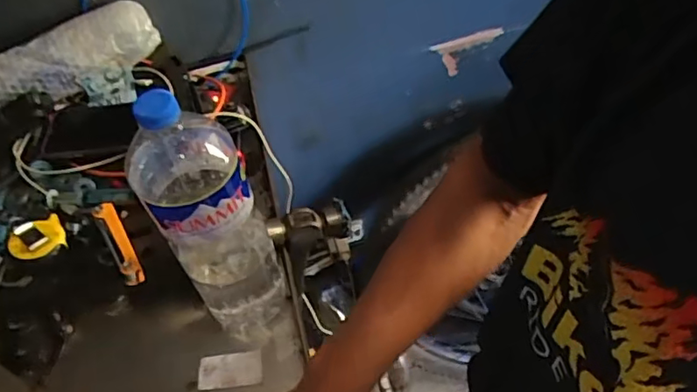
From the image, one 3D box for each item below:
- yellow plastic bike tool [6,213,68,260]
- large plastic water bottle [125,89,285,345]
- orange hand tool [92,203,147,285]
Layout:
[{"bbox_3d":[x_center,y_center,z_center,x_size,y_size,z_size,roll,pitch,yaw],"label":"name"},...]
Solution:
[{"bbox_3d":[-0.350,0.046,0.642,0.057,0.017,0.048,-29,56,-16],"label":"yellow plastic bike tool"},{"bbox_3d":[-0.129,0.028,0.535,0.094,0.309,0.094,-9,53,-1],"label":"large plastic water bottle"},{"bbox_3d":[-0.256,0.051,0.635,0.024,0.027,0.107,-28,55,-20],"label":"orange hand tool"}]

